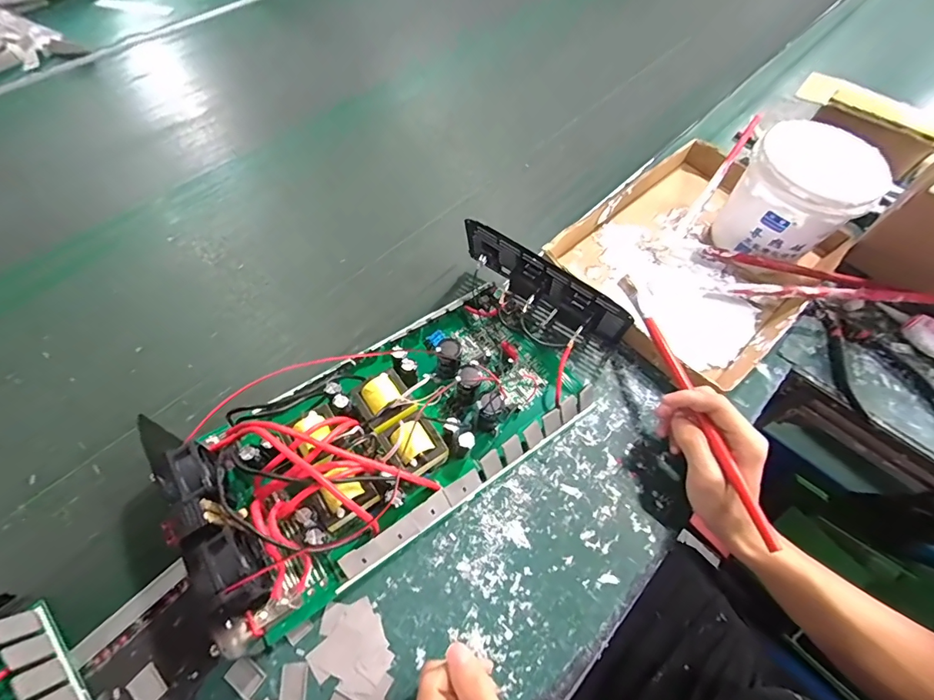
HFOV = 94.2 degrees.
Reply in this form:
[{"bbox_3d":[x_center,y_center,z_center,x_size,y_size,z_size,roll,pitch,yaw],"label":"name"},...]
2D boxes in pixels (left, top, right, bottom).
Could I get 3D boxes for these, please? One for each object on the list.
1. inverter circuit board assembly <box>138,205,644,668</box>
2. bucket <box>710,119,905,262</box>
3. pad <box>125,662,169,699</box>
[{"bbox_3d":[-0.043,0.039,0.390,0.413,0.078,0.196,-36,66,-19],"label":"inverter circuit board assembly"},{"bbox_3d":[0.358,-0.162,0.482,0.123,0.122,0.111,32,64,17],"label":"bucket"},{"bbox_3d":[-0.228,0.241,0.309,0.024,0.004,0.020,36,66,18],"label":"pad"}]

